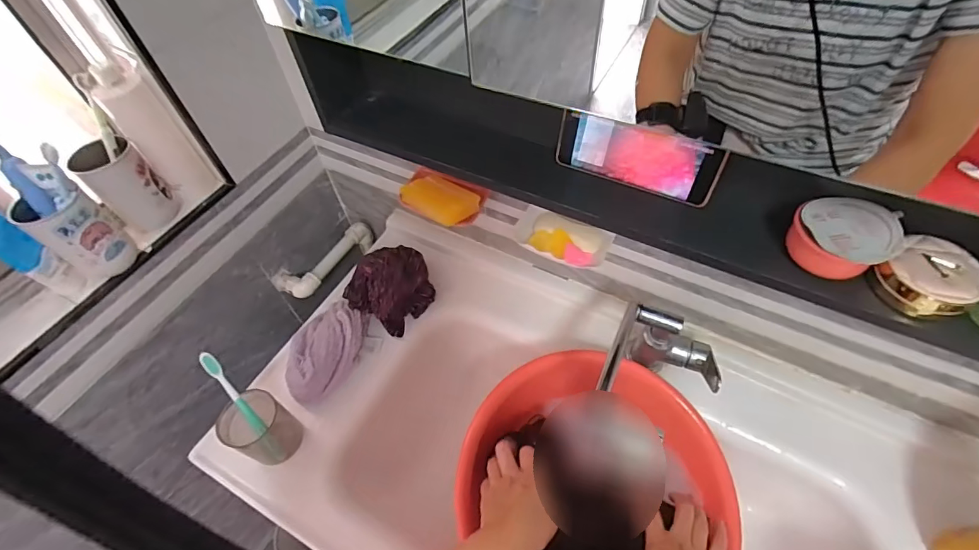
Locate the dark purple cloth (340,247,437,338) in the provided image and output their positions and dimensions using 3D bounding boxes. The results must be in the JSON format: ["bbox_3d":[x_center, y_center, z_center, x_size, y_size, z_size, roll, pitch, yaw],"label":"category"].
[{"bbox_3d":[-0.164,0.014,0.762,0.127,0.081,0.136,25,59,19],"label":"dark purple cloth"}]

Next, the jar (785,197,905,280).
[{"bbox_3d":[0.317,-0.032,0.415,0.079,0.044,0.067,4,54,6],"label":"jar"}]

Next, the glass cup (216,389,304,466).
[{"bbox_3d":[-0.314,0.205,0.618,0.083,0.094,0.074,20,57,16],"label":"glass cup"}]

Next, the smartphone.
[{"bbox_3d":[0.153,-0.123,0.483,0.167,0.068,0.008,23,43,19],"label":"smartphone"}]

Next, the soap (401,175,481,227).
[{"bbox_3d":[-0.073,-0.114,0.695,0.117,0.026,0.061,26,59,20],"label":"soap"}]

